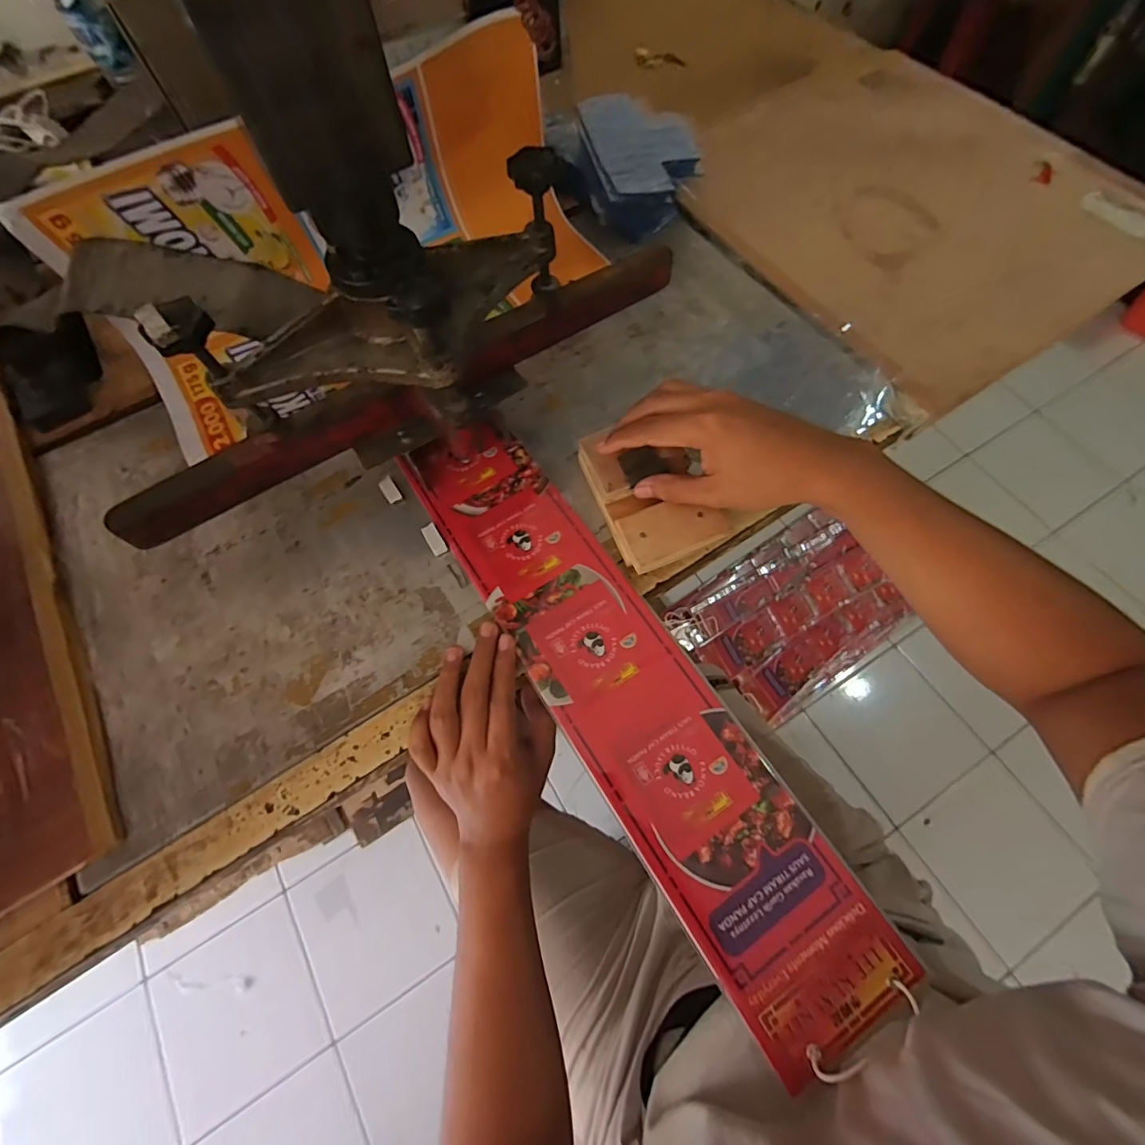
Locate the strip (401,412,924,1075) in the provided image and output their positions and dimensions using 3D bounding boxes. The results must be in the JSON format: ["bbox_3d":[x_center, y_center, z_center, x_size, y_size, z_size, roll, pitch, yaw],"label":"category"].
[{"bbox_3d":[0.030,0.072,0.386,0.104,0.006,0.504,-32,70,-11],"label":"strip"}]

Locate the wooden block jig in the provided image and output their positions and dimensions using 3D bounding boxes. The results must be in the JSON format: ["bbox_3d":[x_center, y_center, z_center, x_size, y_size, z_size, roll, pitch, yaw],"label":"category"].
[{"bbox_3d":[0.060,-0.068,0.420,0.079,0.038,0.128,-23,69,-8],"label":"wooden block jig"}]

